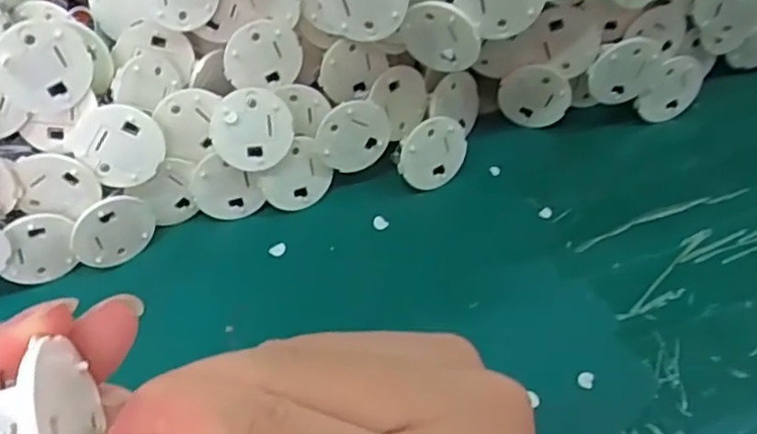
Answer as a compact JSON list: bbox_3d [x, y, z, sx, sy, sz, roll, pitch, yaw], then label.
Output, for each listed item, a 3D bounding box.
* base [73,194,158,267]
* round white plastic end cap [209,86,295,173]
[{"bbox_3d":[-0.125,0.007,0.313,0.008,0.037,0.037,37,60,26],"label":"base"},{"bbox_3d":[-0.060,-0.041,0.315,0.038,0.038,0.004,13,12,-21],"label":"round white plastic end cap"}]

